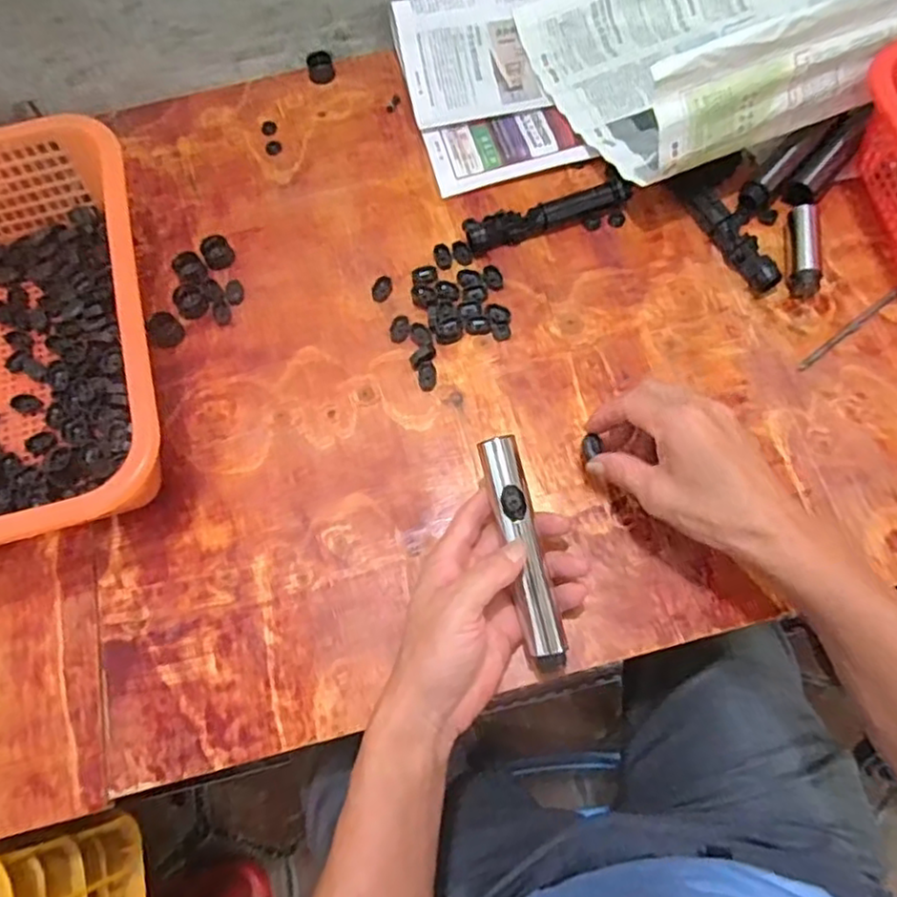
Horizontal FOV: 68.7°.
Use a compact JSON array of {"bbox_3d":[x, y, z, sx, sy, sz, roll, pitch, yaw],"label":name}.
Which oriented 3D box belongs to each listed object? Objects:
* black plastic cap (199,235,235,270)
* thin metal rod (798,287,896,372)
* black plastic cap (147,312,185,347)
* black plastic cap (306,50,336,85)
[{"bbox_3d":[-0.200,-0.171,0.570,0.024,0.015,0.029,-23,70,-6],"label":"black plastic cap"},{"bbox_3d":[0.319,-0.096,0.520,0.118,0.009,0.008,-35,73,-12],"label":"thin metal rod"},{"bbox_3d":[-0.233,-0.098,0.538,0.025,0.009,0.029,-38,72,-12],"label":"black plastic cap"},{"bbox_3d":[-0.125,-0.375,0.644,0.026,0.018,0.025,-1,69,2],"label":"black plastic cap"}]

